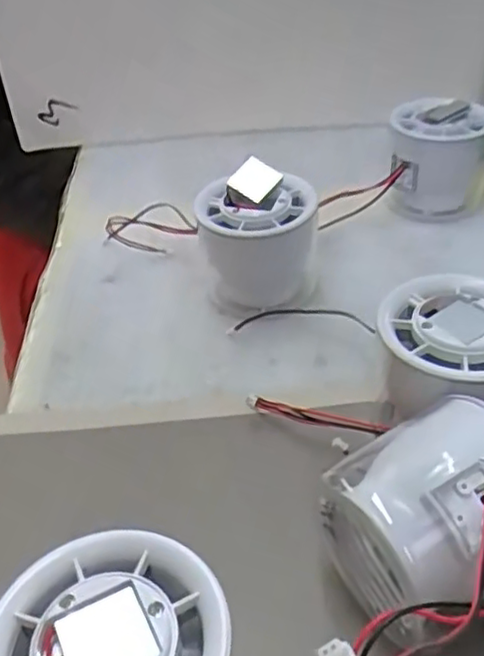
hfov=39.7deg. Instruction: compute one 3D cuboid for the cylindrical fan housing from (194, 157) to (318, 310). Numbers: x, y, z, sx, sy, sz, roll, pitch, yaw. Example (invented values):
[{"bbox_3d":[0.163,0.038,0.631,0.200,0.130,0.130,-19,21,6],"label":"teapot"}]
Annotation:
[{"bbox_3d":[0.008,-0.041,0.329,0.056,0.067,0.055,0,38,6],"label":"cylindrical fan housing"}]

